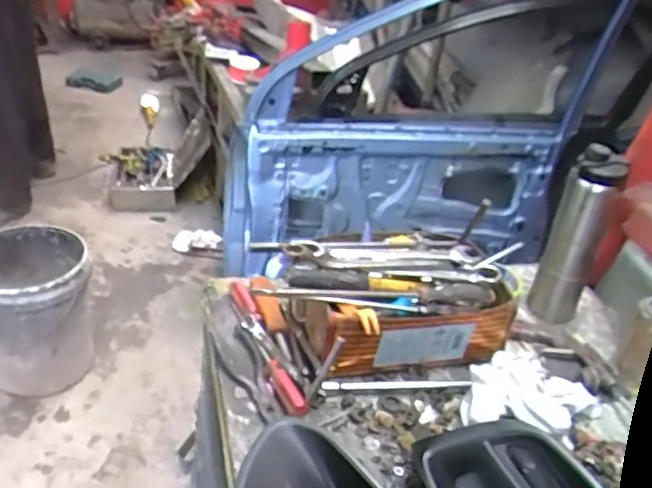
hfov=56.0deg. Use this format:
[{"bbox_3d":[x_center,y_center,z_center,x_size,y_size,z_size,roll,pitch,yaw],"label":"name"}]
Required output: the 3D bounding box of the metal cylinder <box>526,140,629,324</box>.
[{"bbox_3d":[0.338,-0.001,0.835,0.072,0.253,0.052,23,36,21],"label":"metal cylinder"}]

